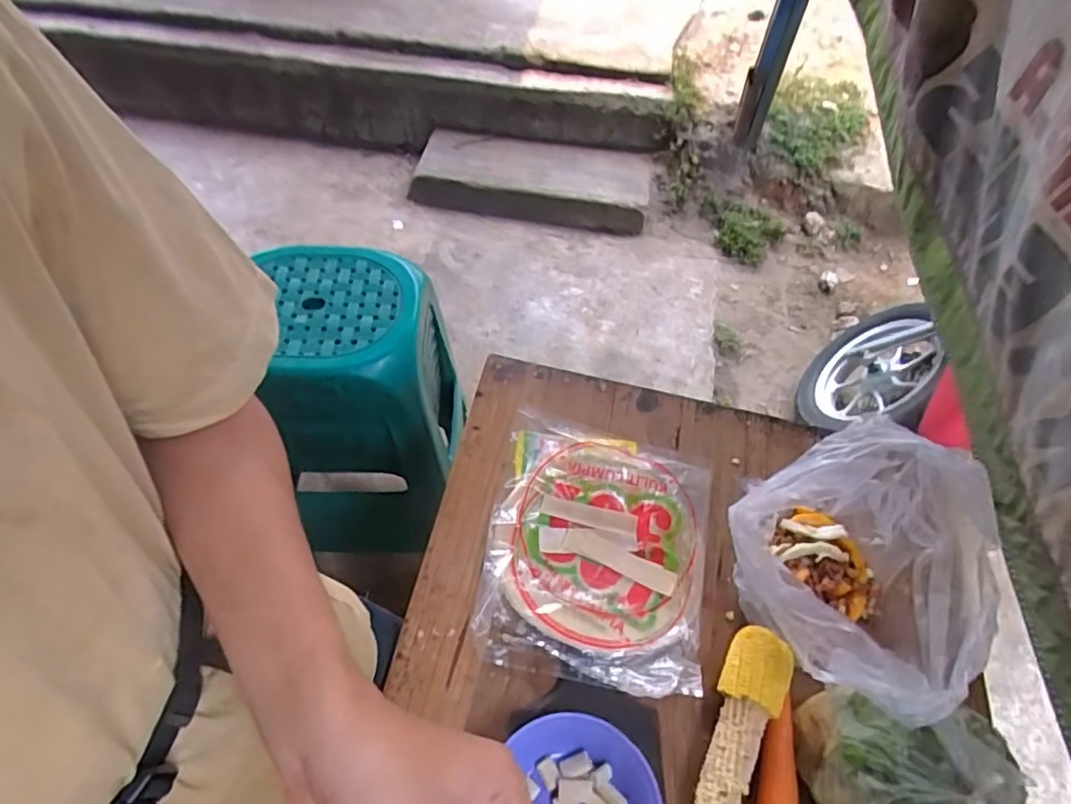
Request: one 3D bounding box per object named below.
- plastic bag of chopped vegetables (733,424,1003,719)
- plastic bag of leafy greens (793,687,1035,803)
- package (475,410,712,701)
[{"bbox_3d":[0.307,0.158,0.550,0.216,0.202,0.209,-21,58,-17],"label":"plastic bag of chopped vegetables"},{"bbox_3d":[0.314,0.316,0.496,0.153,0.084,0.121,13,55,6],"label":"plastic bag of leafy greens"},{"bbox_3d":[0.067,0.155,0.625,0.224,0.032,0.252,14,58,1],"label":"package"}]

